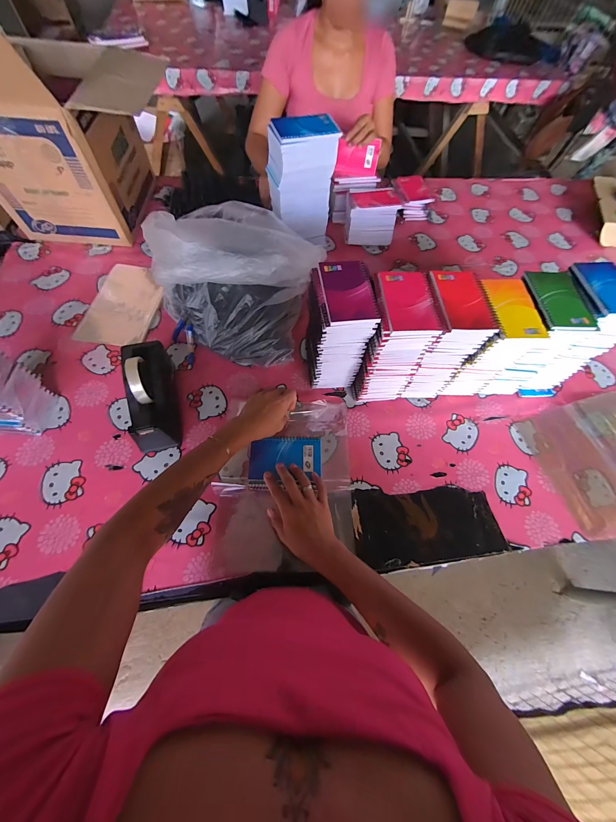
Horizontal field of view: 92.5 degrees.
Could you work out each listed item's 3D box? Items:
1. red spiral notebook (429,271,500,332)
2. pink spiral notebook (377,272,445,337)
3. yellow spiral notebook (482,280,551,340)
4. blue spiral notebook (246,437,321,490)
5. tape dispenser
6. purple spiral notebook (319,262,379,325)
[{"bbox_3d":[0.260,-0.187,0.493,0.089,0.016,0.118,-4,65,-6],"label":"red spiral notebook"},{"bbox_3d":[0.167,-0.180,0.480,0.089,0.014,0.124,-3,65,-5],"label":"pink spiral notebook"},{"bbox_3d":[0.347,-0.179,0.503,0.085,0.014,0.129,-2,65,-5],"label":"yellow spiral notebook"},{"bbox_3d":[-0.041,0.094,0.550,0.131,0.012,0.096,1,64,-3],"label":"blue spiral notebook"},{"bbox_3d":[-0.310,-0.036,0.581,0.079,0.123,0.204,-11,66,-9],"label":"tape dispenser"},{"bbox_3d":[0.064,-0.198,0.484,0.079,0.014,0.131,-5,65,-6],"label":"purple spiral notebook"}]

